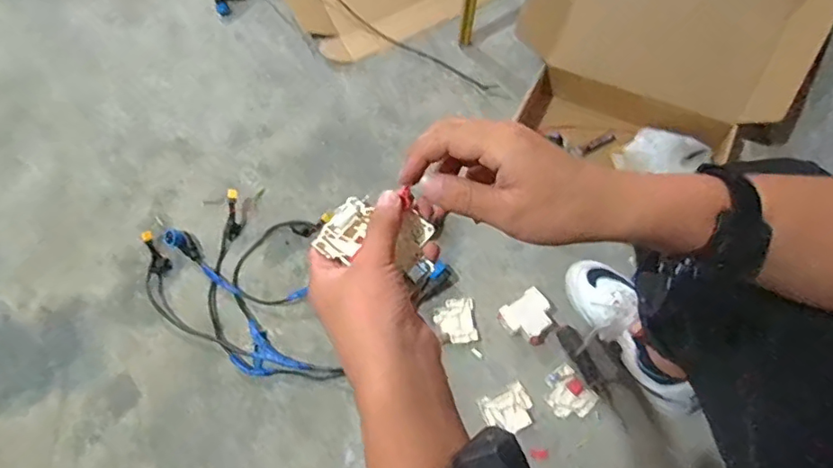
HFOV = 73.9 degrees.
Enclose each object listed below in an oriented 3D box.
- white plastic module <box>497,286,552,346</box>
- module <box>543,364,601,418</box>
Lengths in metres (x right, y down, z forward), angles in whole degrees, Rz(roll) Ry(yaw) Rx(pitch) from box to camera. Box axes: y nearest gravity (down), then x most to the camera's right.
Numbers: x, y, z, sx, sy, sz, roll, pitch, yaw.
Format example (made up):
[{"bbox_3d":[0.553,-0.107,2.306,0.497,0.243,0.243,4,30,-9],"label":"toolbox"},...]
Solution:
[{"bbox_3d":[0.189,0.139,0.917,0.081,0.042,0.079,-34,69,-13],"label":"white plastic module"},{"bbox_3d":[0.241,0.256,0.883,0.067,0.009,0.076,-38,70,-14],"label":"module"}]

